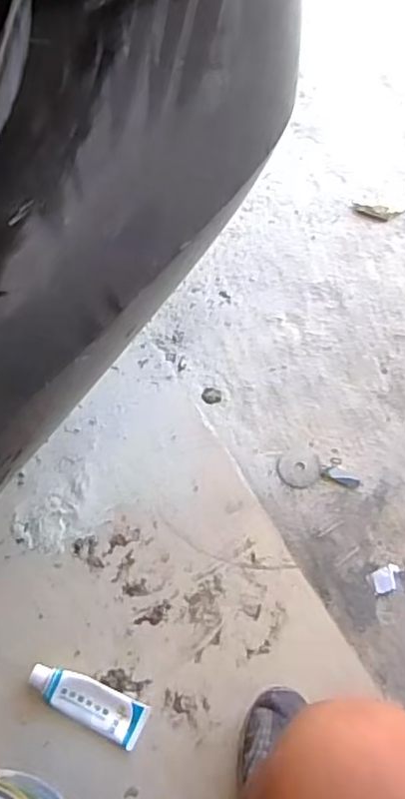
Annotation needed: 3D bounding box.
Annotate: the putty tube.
[{"bbox_3d":[-0.146,0.383,0.804,0.151,0.029,0.053,19,61,13],"label":"putty tube"}]

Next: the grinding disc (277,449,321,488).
[{"bbox_3d":[0.151,0.107,0.995,0.062,0.004,0.064,-1,59,2],"label":"grinding disc"}]

